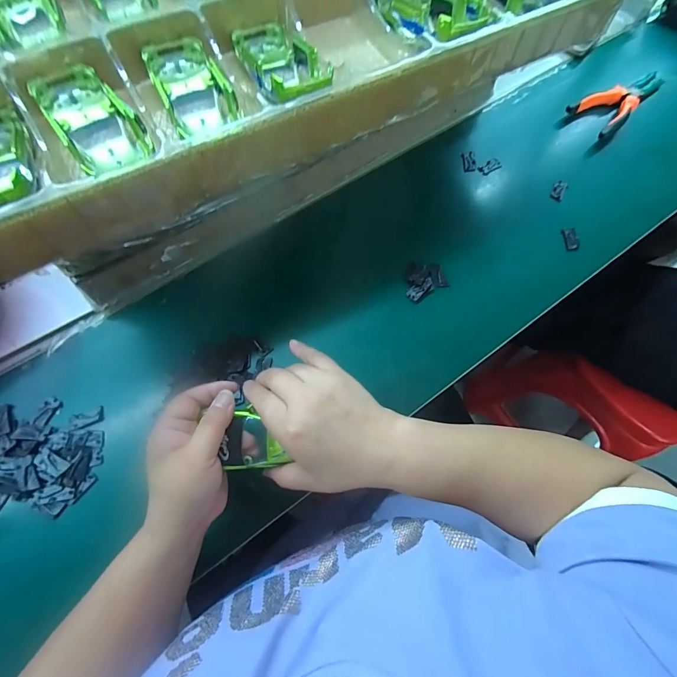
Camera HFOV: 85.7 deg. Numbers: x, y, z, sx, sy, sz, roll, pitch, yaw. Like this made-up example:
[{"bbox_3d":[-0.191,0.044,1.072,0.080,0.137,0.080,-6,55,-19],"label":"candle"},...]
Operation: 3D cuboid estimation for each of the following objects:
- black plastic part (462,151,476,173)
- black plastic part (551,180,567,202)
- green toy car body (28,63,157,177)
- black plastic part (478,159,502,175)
[{"bbox_3d":[0.192,-0.261,0.538,0.019,0.006,0.034,-2,69,-3],"label":"black plastic part"},{"bbox_3d":[0.316,-0.212,0.524,0.017,0.009,0.033,28,71,8],"label":"black plastic part"},{"bbox_3d":[-0.204,-0.182,0.304,0.055,0.032,0.093,-35,74,-14],"label":"green toy car body"},{"bbox_3d":[0.223,-0.253,0.539,0.031,0.009,0.018,-27,72,-12],"label":"black plastic part"}]

